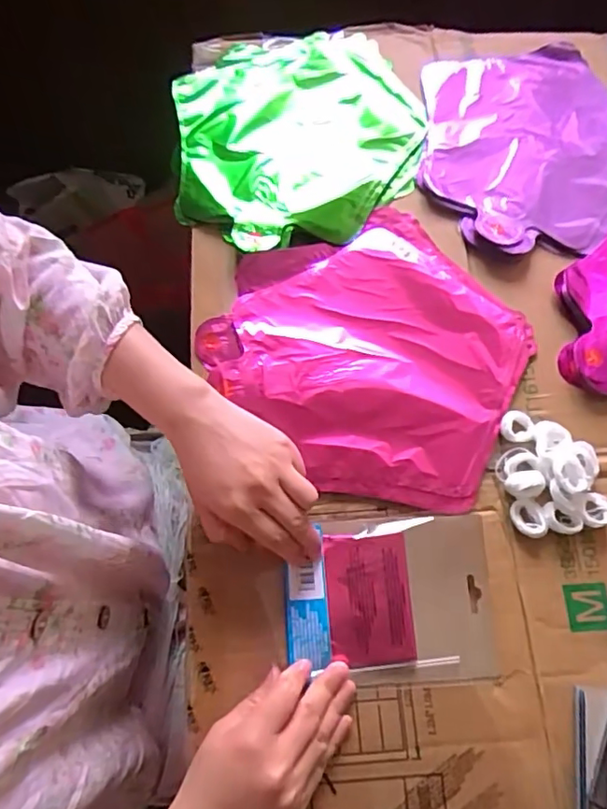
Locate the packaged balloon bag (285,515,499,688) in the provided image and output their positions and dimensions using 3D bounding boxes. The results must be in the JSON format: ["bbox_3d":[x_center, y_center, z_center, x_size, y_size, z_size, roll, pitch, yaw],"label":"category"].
[{"bbox_3d":[0.064,0.144,0.422,0.148,0.014,0.114,-1,72,-3],"label":"packaged balloon bag"}]

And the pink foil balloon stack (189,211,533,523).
[{"bbox_3d":[0.062,-0.044,0.474,0.249,0.009,0.222,44,75,11],"label":"pink foil balloon stack"}]

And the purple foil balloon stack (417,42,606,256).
[{"bbox_3d":[0.229,-0.251,0.547,0.226,0.011,0.239,-1,72,-3],"label":"purple foil balloon stack"}]

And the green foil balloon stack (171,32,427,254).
[{"bbox_3d":[-0.007,-0.260,0.548,0.229,0.026,0.253,-8,72,-5],"label":"green foil balloon stack"}]

